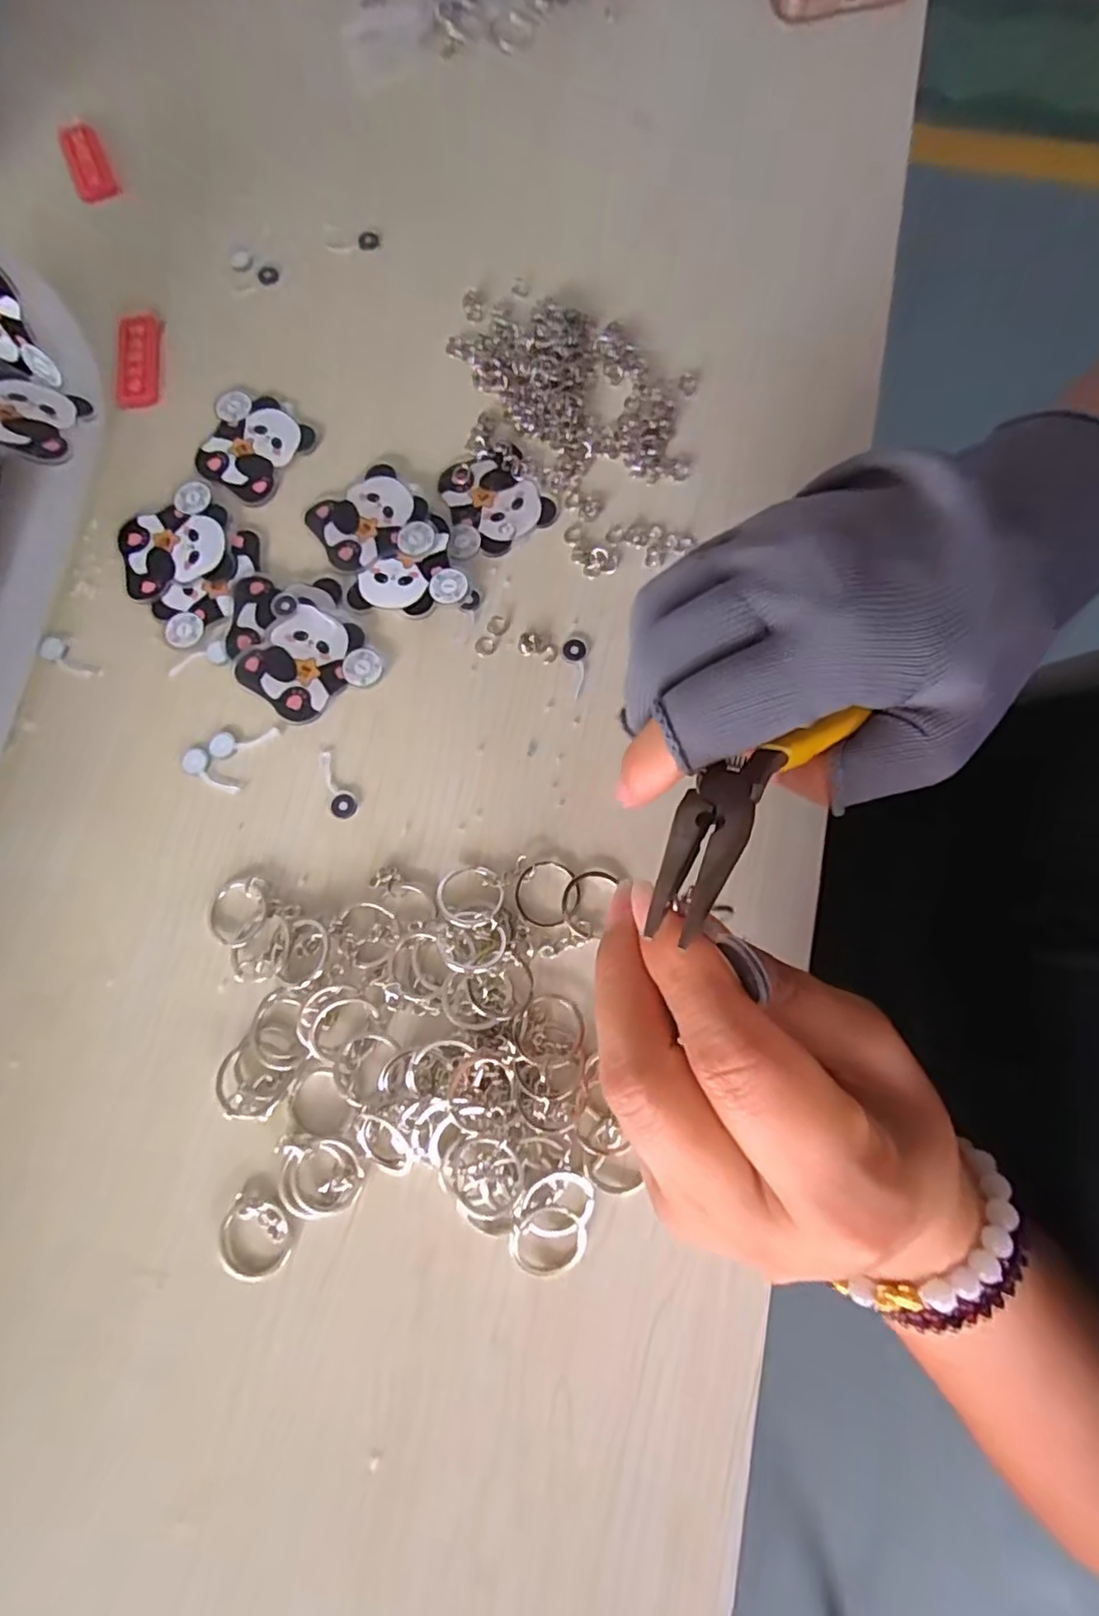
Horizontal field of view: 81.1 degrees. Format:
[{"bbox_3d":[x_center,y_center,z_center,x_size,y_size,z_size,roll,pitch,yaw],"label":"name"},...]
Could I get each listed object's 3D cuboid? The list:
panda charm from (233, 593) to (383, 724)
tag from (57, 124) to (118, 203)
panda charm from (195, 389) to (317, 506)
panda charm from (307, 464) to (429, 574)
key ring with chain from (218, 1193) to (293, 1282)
[{"bbox_3d":[-0.098,-0.058,0.259,0.051,0.005,0.045,31,80,7],"label":"panda charm"},{"bbox_3d":[-0.229,-0.319,0.316,0.019,0.004,0.049,-24,79,-4],"label":"tag"},{"bbox_3d":[-0.133,-0.160,0.281,0.047,0.004,0.045,33,80,7],"label":"panda charm"},{"bbox_3d":[-0.077,-0.123,0.271,0.044,0.004,0.039,-36,80,-7],"label":"panda charm"},{"bbox_3d":[-0.100,0.147,0.216,0.025,0.004,0.024,0,78,1],"label":"key ring with chain"}]

